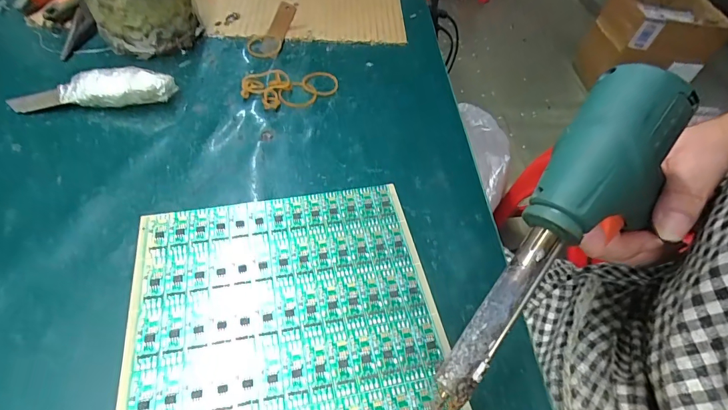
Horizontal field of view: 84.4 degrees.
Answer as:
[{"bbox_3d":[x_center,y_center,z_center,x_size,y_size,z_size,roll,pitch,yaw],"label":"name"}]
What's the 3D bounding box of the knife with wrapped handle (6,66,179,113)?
[{"bbox_3d":[-0.210,-0.089,0.310,0.120,0.026,0.023,-3,53,-7],"label":"knife with wrapped handle"}]

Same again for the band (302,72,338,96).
[{"bbox_3d":[-0.038,-0.107,0.352,0.031,0.004,0.032,2,52,-3],"label":"band"}]

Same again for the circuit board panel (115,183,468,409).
[{"bbox_3d":[-0.040,0.072,0.213,0.162,0.004,0.190,-8,53,-10],"label":"circuit board panel"}]

